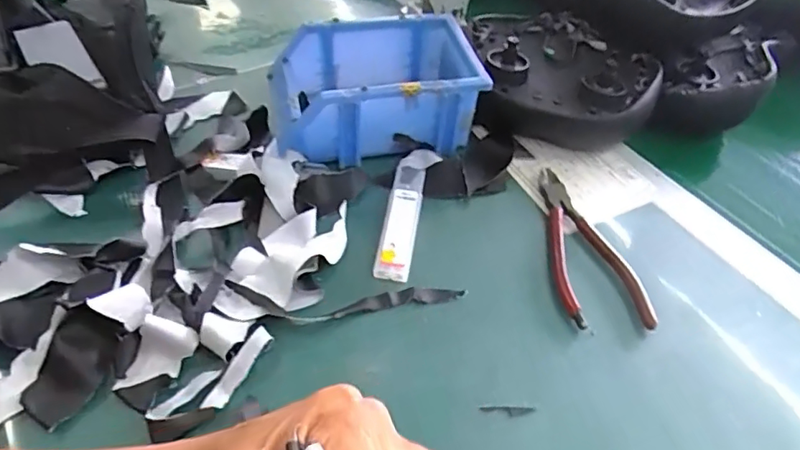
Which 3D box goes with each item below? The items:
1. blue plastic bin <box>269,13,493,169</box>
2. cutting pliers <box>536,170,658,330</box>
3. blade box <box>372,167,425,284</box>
[{"bbox_3d":[-0.023,-0.125,0.488,0.173,0.072,0.119,-7,49,-12],"label":"blue plastic bin"},{"bbox_3d":[0.138,0.012,0.423,0.061,0.013,0.155,-4,49,-9],"label":"cutting pliers"},{"bbox_3d":[0.001,-0.006,0.424,0.026,0.013,0.114,9,48,2],"label":"blade box"}]

